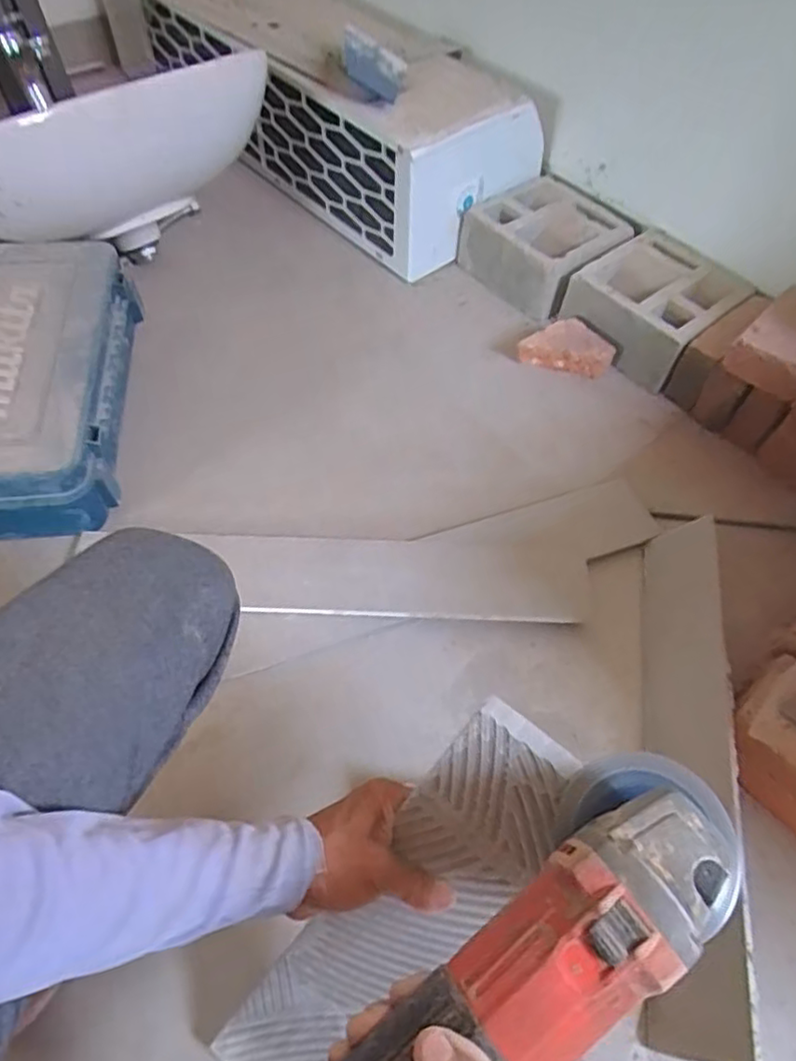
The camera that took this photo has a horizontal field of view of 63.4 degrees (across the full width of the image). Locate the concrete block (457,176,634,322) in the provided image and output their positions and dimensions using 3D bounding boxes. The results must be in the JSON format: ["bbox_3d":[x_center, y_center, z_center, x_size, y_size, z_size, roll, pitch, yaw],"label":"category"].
[{"bbox_3d":[0.249,-0.481,1.106,0.216,0.102,0.222,-32,62,-21],"label":"concrete block"}]

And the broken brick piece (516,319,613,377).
[{"bbox_3d":[0.259,-0.281,0.992,0.137,0.053,0.067,10,56,5],"label":"broken brick piece"}]

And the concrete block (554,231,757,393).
[{"bbox_3d":[0.396,-0.346,1.013,0.208,0.100,0.206,-36,66,-24],"label":"concrete block"}]

